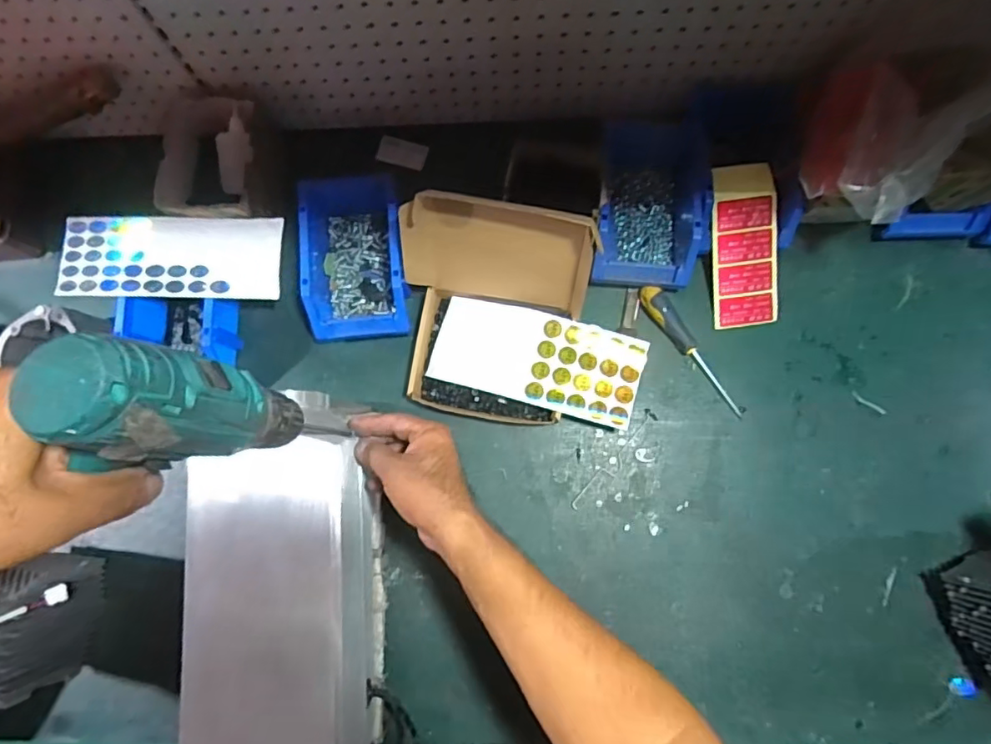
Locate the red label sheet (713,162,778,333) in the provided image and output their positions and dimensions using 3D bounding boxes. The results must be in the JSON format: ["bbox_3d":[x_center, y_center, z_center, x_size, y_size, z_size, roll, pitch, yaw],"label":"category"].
[{"bbox_3d":[0.298,-0.147,0.661,0.080,0.010,0.184,-8,105,-1],"label":"red label sheet"}]

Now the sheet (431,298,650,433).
[{"bbox_3d":[0.046,-0.017,0.645,0.238,0.017,0.106,15,84,12],"label":"sheet"}]

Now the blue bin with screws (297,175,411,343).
[{"bbox_3d":[-0.166,-0.150,0.676,0.120,0.078,0.221,-5,80,1],"label":"blue bin with screws"}]

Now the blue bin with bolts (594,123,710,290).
[{"bbox_3d":[0.188,-0.205,0.674,0.118,0.085,0.201,6,80,3],"label":"blue bin with bolts"}]

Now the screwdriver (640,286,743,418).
[{"bbox_3d":[0.232,-0.024,0.666,0.029,0.020,0.183,-32,81,-4],"label":"screwdriver"}]

